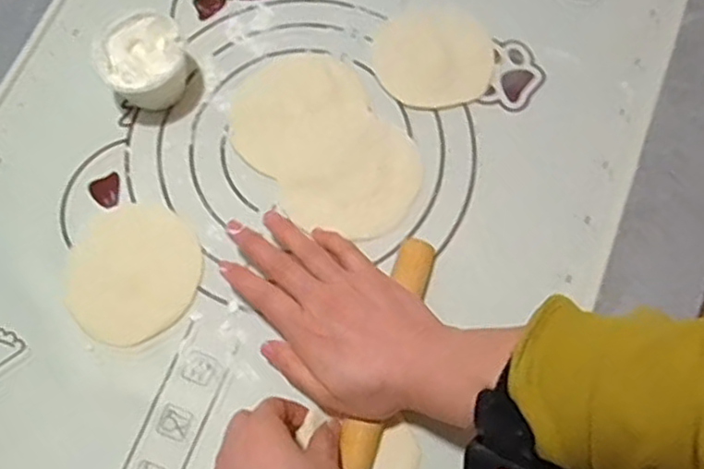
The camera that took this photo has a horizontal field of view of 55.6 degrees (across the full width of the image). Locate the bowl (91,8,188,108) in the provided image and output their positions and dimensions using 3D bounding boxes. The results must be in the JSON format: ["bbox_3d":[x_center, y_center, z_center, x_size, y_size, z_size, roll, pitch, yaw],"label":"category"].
[{"bbox_3d":[-0.159,-0.131,0.520,0.065,0.056,0.065,0,74,1],"label":"bowl"}]

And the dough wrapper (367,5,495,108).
[{"bbox_3d":[0.067,-0.150,0.556,0.097,0.005,0.095,0,74,1],"label":"dough wrapper"}]

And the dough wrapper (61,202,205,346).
[{"bbox_3d":[-0.163,0.027,0.499,0.100,0.004,0.099,0,74,1],"label":"dough wrapper"}]

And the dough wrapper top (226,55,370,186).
[{"bbox_3d":[-0.042,-0.097,0.538,0.111,0.005,0.100,-41,79,-13],"label":"dough wrapper top"}]

